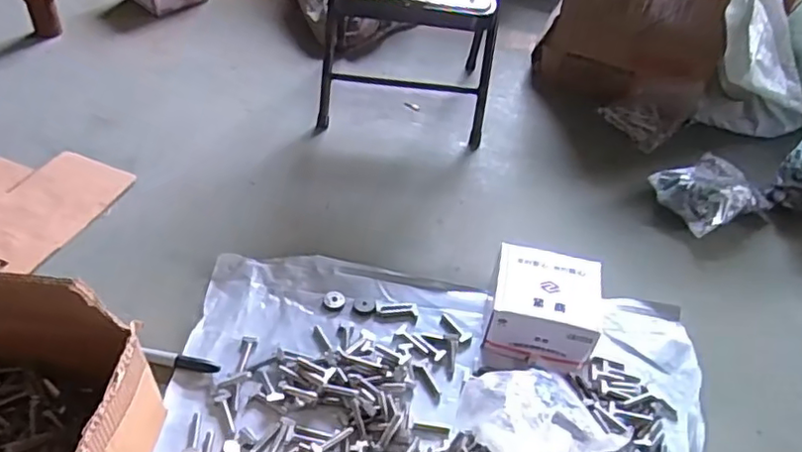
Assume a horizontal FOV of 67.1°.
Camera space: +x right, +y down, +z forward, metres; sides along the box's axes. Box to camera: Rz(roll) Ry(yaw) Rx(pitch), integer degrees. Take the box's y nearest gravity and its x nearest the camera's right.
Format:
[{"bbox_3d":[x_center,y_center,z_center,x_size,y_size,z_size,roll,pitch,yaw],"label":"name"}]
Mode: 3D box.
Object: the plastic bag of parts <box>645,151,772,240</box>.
[{"bbox_3d":[0.556,-0.063,1.095,0.182,0.060,0.141,-18,49,-23],"label":"plastic bag of parts"}]

